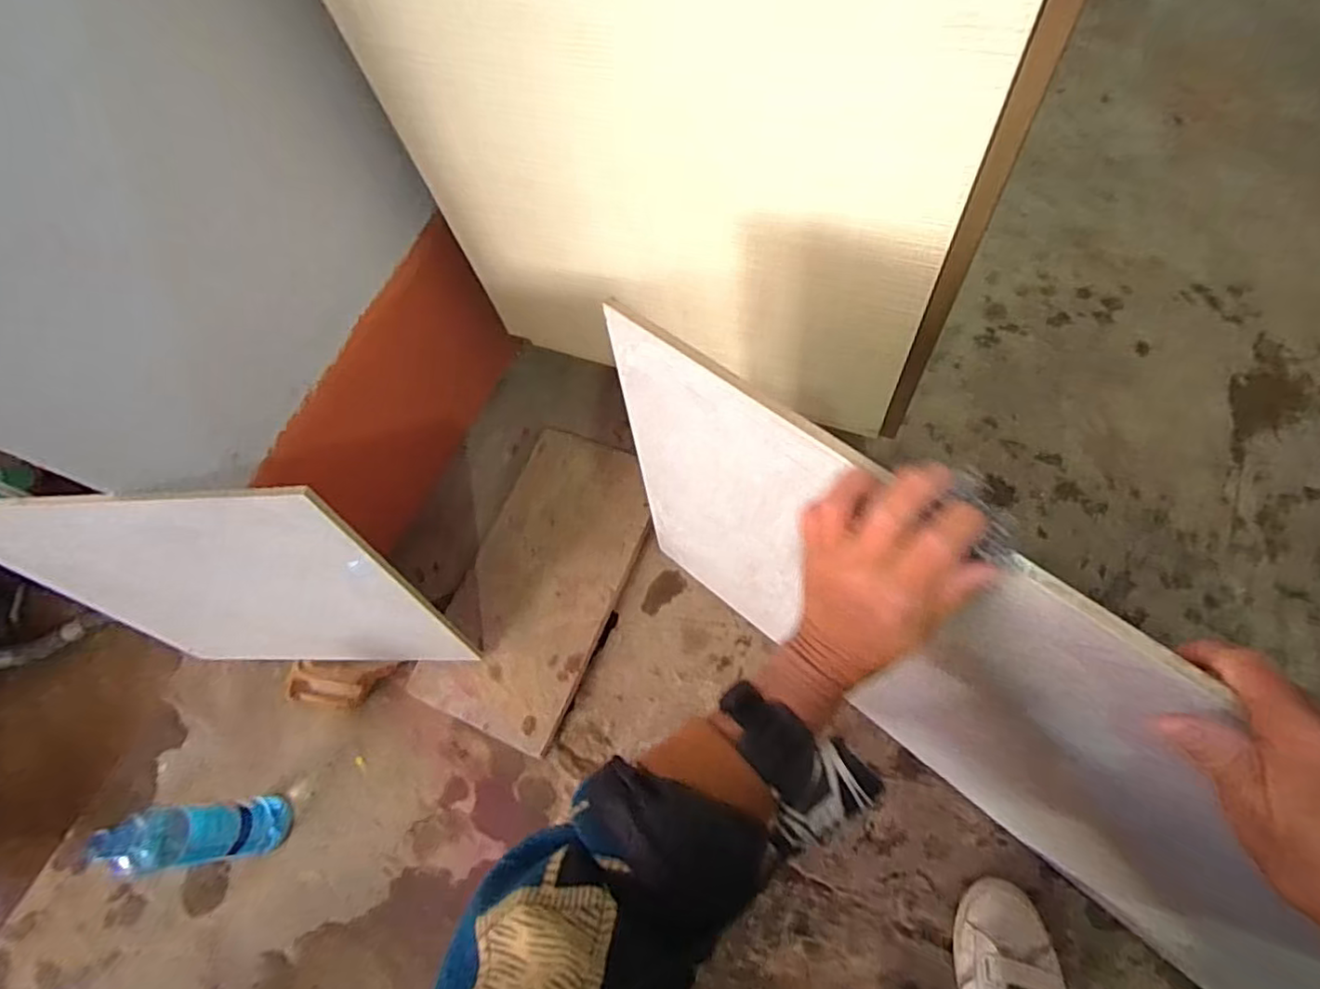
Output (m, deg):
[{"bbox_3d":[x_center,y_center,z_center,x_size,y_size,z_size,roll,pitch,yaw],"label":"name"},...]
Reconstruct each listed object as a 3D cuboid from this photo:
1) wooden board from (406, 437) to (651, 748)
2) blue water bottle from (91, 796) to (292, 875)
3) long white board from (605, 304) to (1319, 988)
[{"bbox_3d":[-0.150,0.106,0.825,0.201,0.012,0.392,18,70,18],"label":"wooden board"},{"bbox_3d":[-0.499,0.373,0.685,0.051,0.206,0.063,-10,66,6],"label":"blue water bottle"},{"bbox_3d":[0.291,0.207,0.473,0.835,0.455,0.022,38,74,17],"label":"long white board"}]

